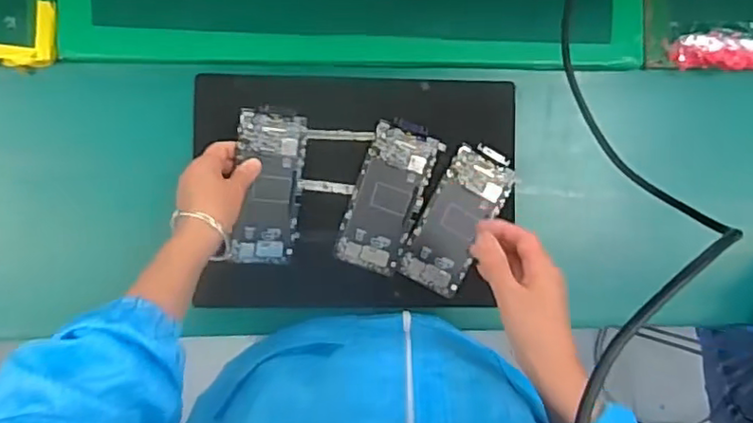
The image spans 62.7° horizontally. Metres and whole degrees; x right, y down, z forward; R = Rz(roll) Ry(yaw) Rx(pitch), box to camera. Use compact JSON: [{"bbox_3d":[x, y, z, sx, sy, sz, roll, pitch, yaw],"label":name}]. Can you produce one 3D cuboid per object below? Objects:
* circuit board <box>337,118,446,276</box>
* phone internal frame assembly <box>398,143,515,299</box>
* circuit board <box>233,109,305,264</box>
[{"bbox_3d":[0.013,-0.017,0.674,0.074,0.004,0.164,22,87,-3],"label":"circuit board"},{"bbox_3d":[0.089,0.008,0.670,0.068,0.007,0.162,28,88,-2],"label":"phone internal frame assembly"},{"bbox_3d":[-0.110,-0.026,0.642,0.069,0.004,0.159,1,97,-27],"label":"circuit board"}]

